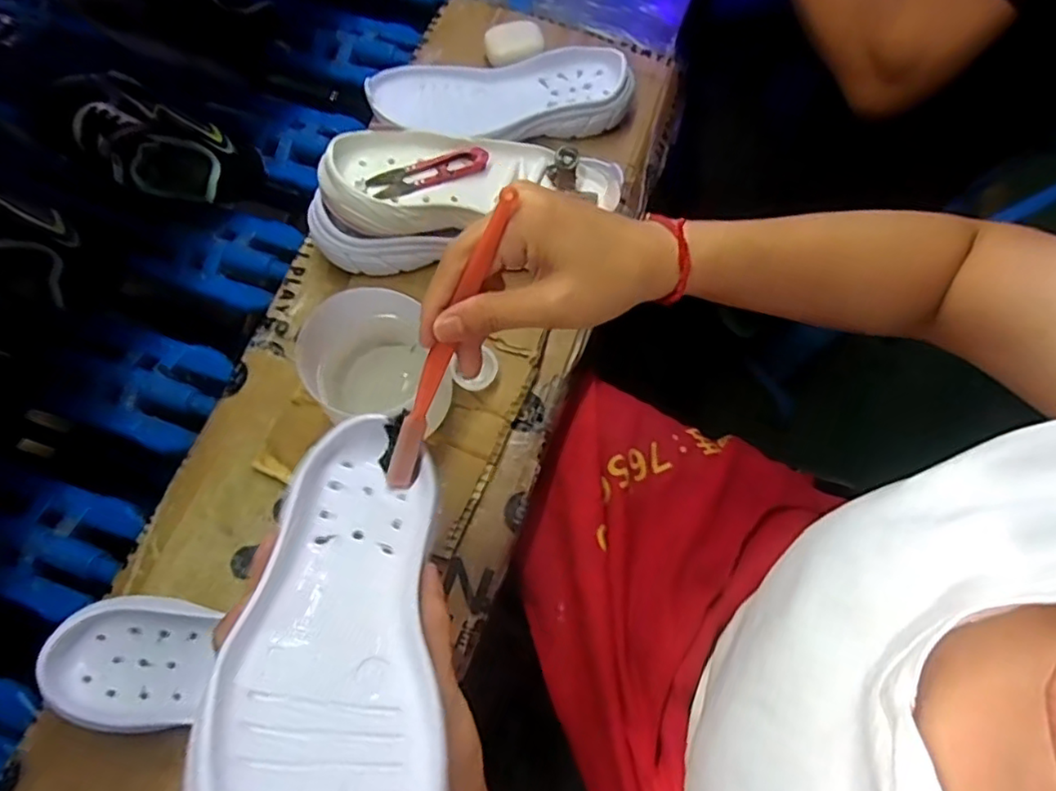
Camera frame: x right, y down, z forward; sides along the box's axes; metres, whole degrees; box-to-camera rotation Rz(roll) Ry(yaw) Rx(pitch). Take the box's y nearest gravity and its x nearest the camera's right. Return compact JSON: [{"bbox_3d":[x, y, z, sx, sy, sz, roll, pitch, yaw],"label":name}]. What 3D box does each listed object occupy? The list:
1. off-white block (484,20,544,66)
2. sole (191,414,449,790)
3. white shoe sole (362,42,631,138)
[{"bbox_3d":[-0.014,-0.351,0.617,0.056,0.024,0.033,-9,69,-6],"label":"off-white block"},{"bbox_3d":[-0.084,0.094,0.270,0.083,0.040,0.223,-8,39,-3],"label":"sole"},{"bbox_3d":[-0.023,-0.281,0.583,0.241,0.034,0.083,-5,69,-4],"label":"white shoe sole"}]

